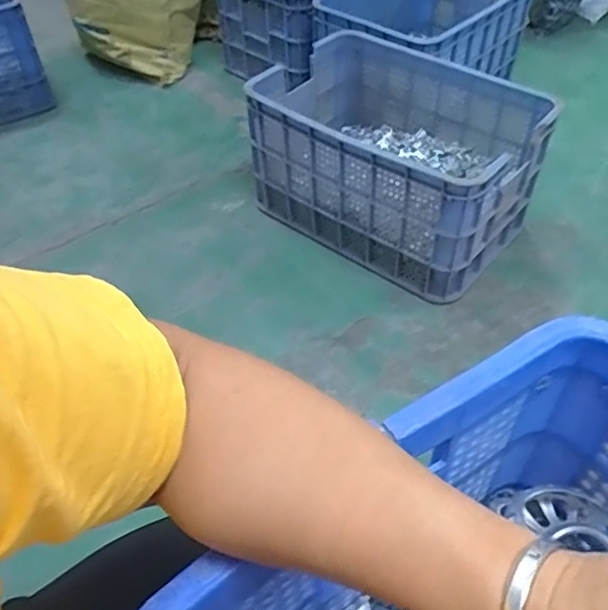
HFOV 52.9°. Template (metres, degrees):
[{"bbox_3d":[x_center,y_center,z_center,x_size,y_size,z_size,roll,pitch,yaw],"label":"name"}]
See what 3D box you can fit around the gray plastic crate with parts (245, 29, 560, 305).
[{"bbox_3d":[0.184,-0.299,1.269,0.529,0.285,0.361,30,55,26],"label":"gray plastic crate with parts"}]

